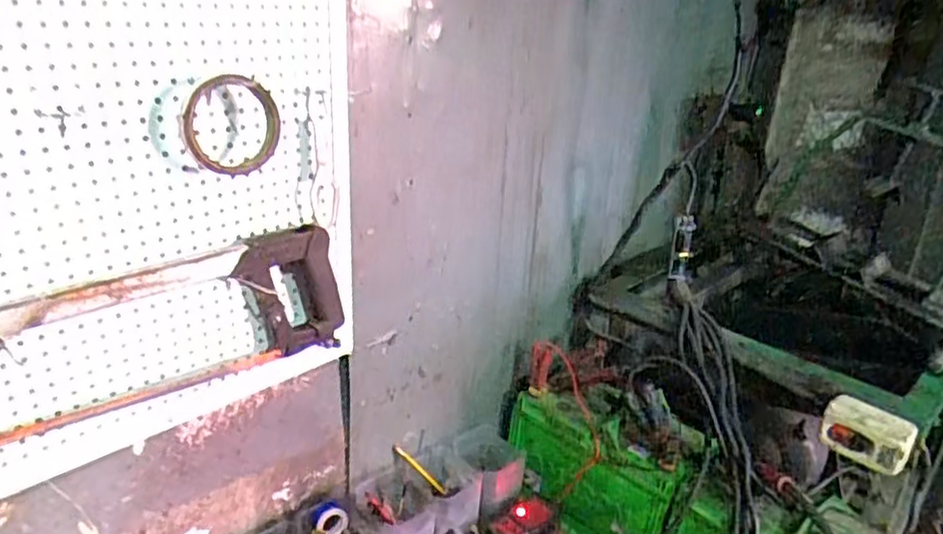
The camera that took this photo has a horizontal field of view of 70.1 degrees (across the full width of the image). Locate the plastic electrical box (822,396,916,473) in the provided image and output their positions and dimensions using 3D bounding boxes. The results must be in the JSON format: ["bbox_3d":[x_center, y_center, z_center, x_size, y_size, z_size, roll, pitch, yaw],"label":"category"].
[{"bbox_3d":[0.535,0.224,0.908,0.069,0.058,0.107,-37,49,-26],"label":"plastic electrical box"}]

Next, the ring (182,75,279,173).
[{"bbox_3d":[-0.222,-0.132,0.624,0.020,0.091,0.092,28,9,39],"label":"ring"}]

